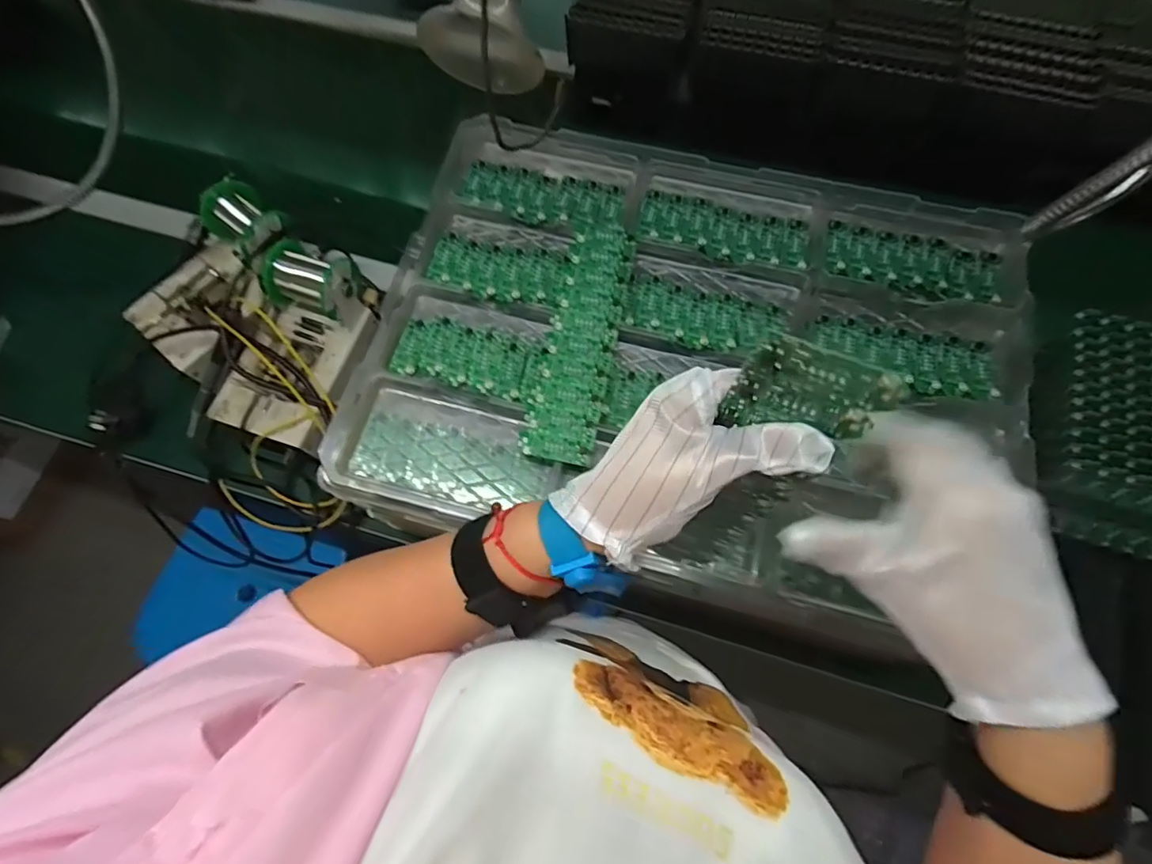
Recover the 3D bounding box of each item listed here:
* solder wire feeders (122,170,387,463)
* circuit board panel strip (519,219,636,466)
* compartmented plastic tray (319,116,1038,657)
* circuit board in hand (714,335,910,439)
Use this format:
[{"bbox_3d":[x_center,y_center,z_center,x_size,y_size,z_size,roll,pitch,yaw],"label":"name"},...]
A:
[{"bbox_3d":[-0.356,-0.130,0.578,0.285,0.078,0.240,30,75,10],"label":"solder wire feeders"},{"bbox_3d":[0.007,-0.081,0.457,0.057,0.020,0.226,12,72,5],"label":"circuit board panel strip"},{"bbox_3d":[0.103,-0.077,0.463,0.539,0.035,0.407,13,72,5],"label":"compartmented plastic tray"},{"bbox_3d":[0.097,-0.014,0.222,0.057,0.054,0.004,21,57,6],"label":"circuit board in hand"}]

